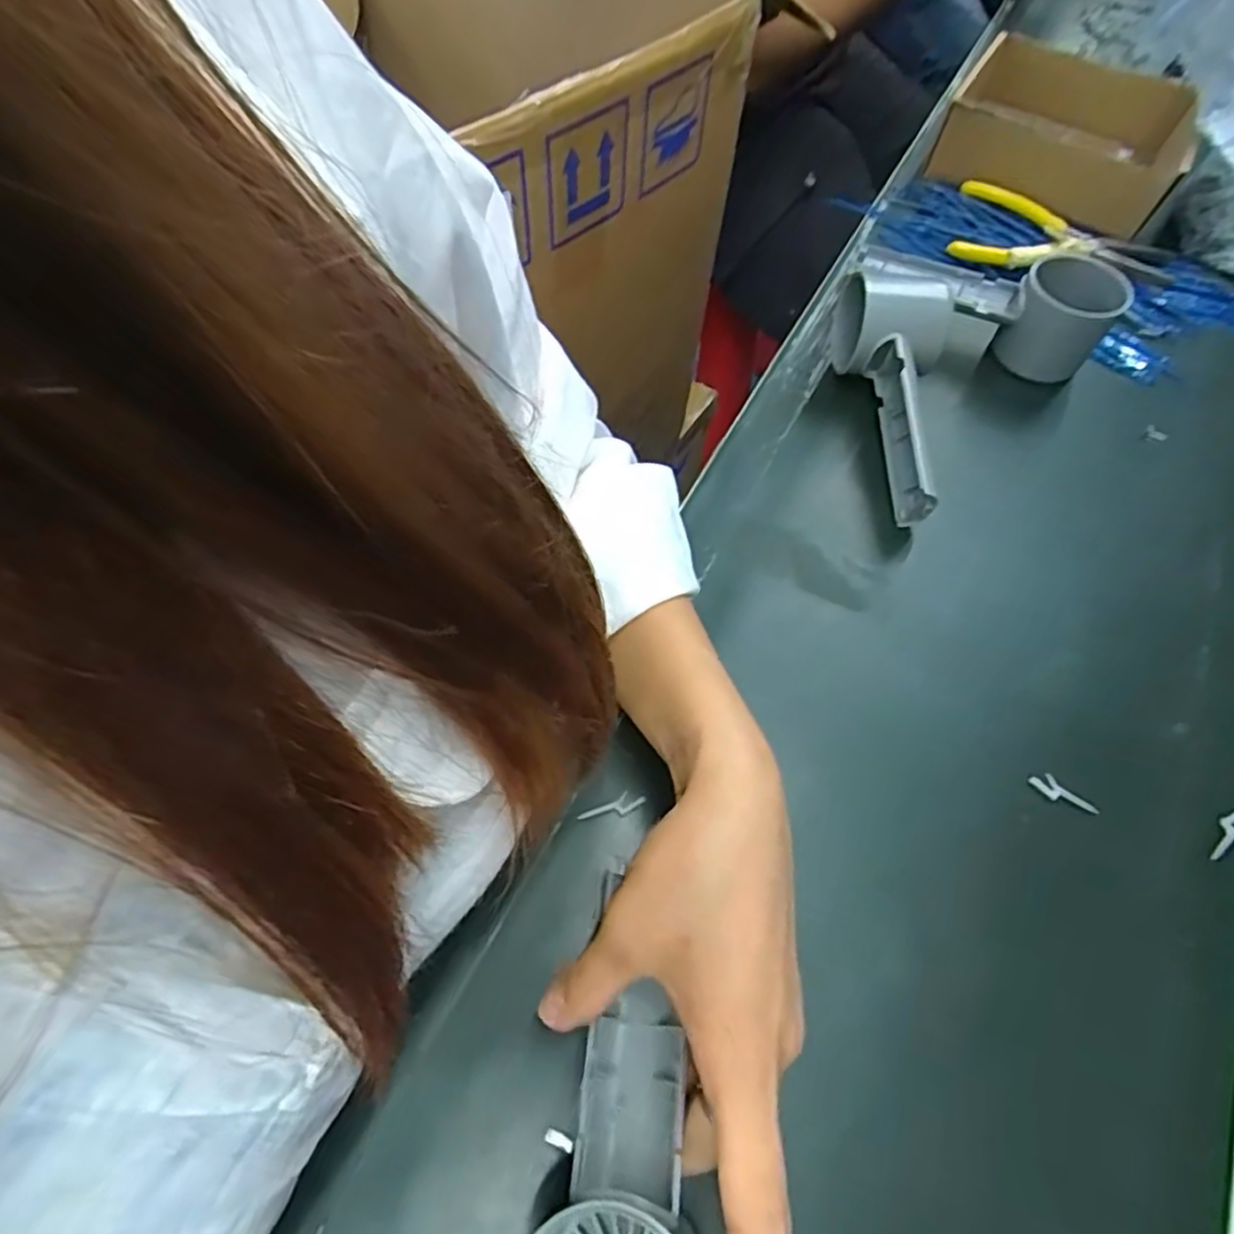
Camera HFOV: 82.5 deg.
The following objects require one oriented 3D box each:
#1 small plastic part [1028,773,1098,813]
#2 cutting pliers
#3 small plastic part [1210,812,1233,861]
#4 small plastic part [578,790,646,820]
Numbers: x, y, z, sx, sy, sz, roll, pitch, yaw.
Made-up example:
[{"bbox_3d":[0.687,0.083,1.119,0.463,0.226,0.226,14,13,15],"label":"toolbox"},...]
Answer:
[{"bbox_3d":[0.198,0.079,0.311,0.029,0.006,0.008,32,65,17],"label":"small plastic part"},{"bbox_3d":[0.305,-0.260,0.488,0.138,0.018,0.088,18,61,10],"label":"cutting pliers"},{"bbox_3d":[0.263,0.093,0.302,0.027,0.004,0.011,-28,64,-16],"label":"small plastic part"},{"bbox_3d":[-0.002,0.083,0.302,0.028,0.005,0.007,-23,63,-13],"label":"small plastic part"}]

